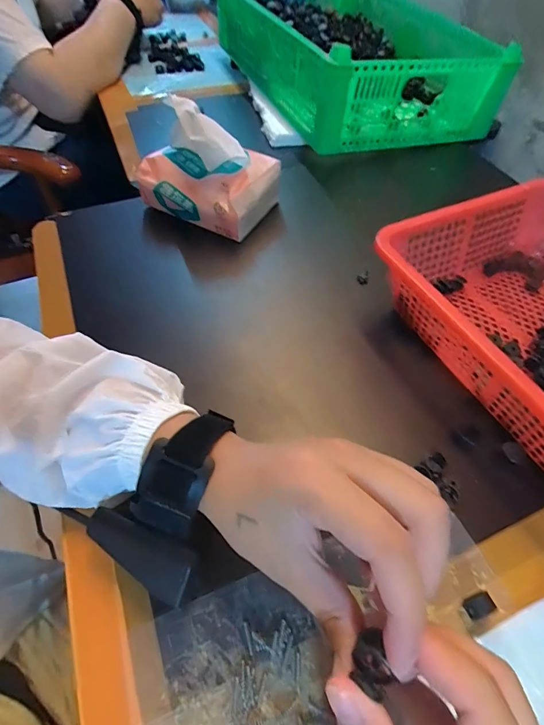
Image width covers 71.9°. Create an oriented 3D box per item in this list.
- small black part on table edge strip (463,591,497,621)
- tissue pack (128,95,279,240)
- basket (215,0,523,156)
[{"bbox_3d":[0.119,0.140,0.215,0.015,0.007,0.010,-20,58,-15],"label":"small black part on table edge strip"},{"bbox_3d":[-0.073,-0.215,0.415,0.139,0.102,0.091,21,57,13],"label":"tissue pack"},{"bbox_3d":[0.122,-0.530,0.628,0.325,0.112,0.494,-17,57,-13],"label":"basket"}]

